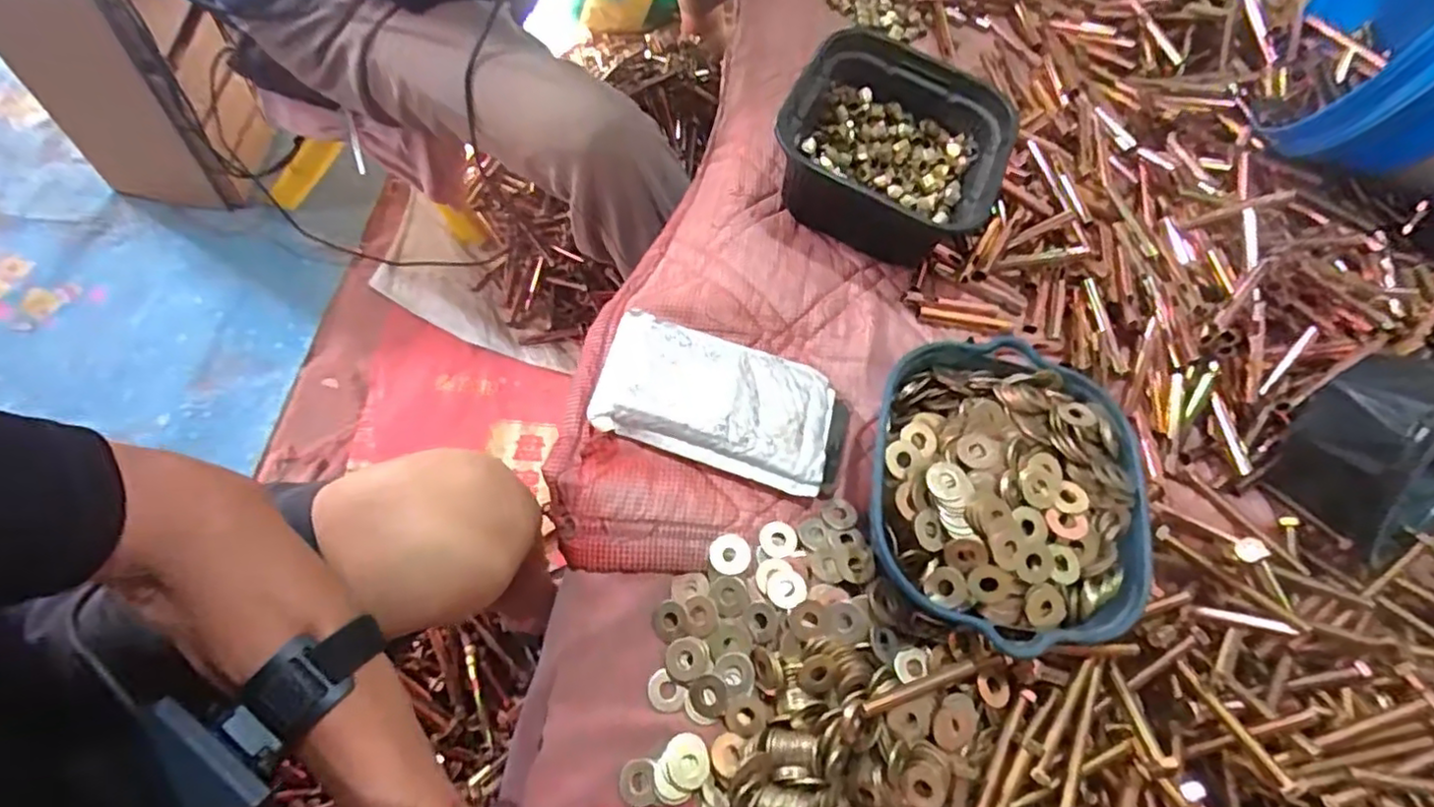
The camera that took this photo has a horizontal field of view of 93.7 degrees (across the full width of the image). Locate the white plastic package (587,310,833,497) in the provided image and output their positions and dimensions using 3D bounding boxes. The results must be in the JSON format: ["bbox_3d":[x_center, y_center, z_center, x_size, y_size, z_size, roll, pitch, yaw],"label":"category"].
[{"bbox_3d":[0.005,-0.004,0.475,0.173,0.029,0.101,16,65,-3],"label":"white plastic package"}]

